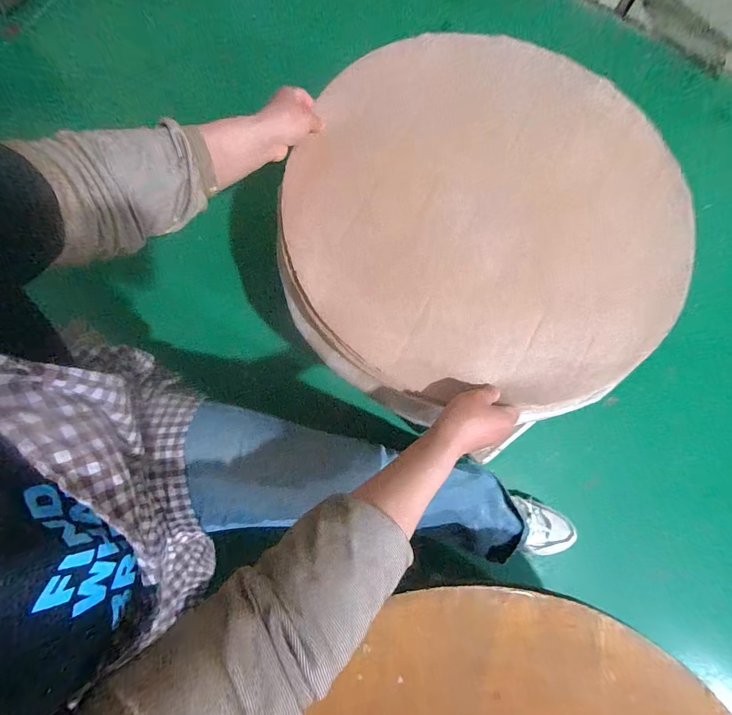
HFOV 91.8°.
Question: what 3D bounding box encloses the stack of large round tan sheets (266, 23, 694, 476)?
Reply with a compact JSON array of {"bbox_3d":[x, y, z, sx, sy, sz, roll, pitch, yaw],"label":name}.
[{"bbox_3d":[0.157,-0.179,0.503,0.517,0.070,0.533,34,81,5],"label":"stack of large round tan sheets"}]

